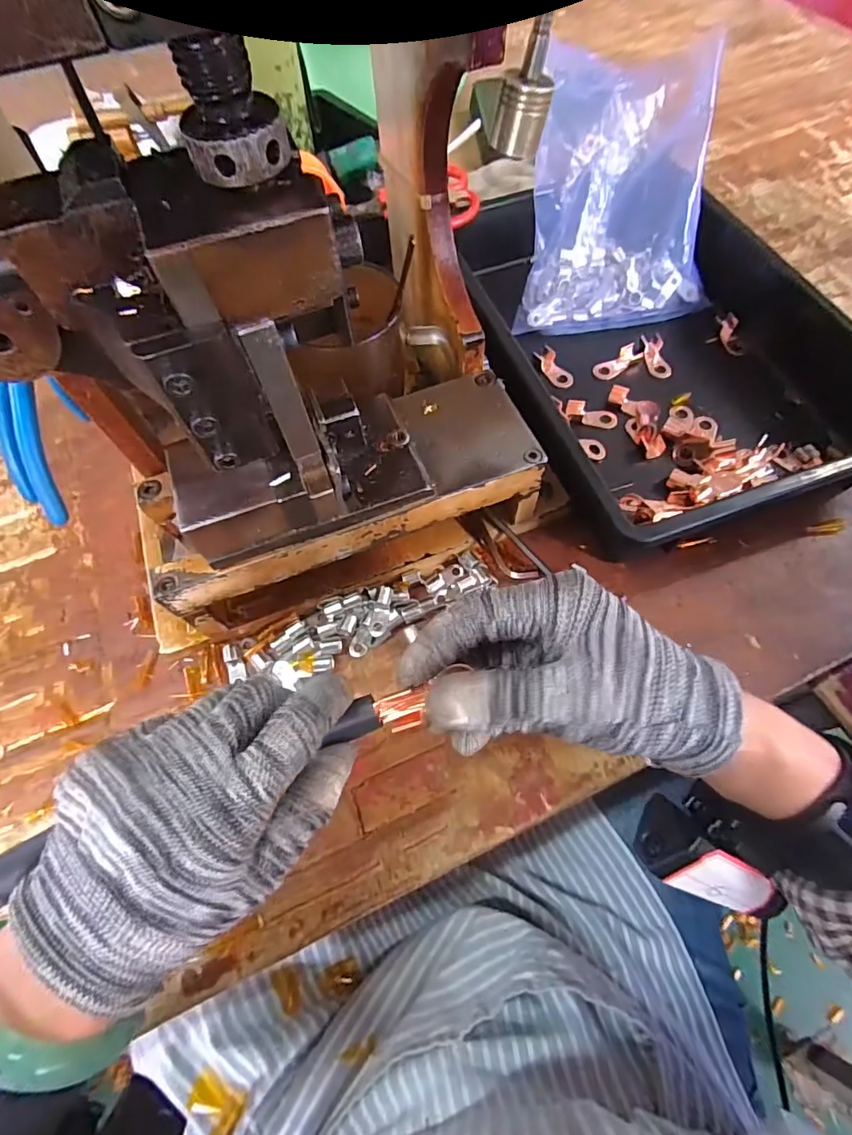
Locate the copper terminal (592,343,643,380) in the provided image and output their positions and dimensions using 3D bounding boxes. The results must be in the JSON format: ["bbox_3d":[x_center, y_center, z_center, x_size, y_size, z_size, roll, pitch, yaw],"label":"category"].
[{"bbox_3d":[0.169,-0.181,0.443,0.044,0.007,0.018,-35,67,-1],"label":"copper terminal"}]

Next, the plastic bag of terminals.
[{"bbox_3d":[0.155,-0.317,0.424,0.146,0.206,0.099,11,33,29],"label":"plastic bag of terminals"}]

